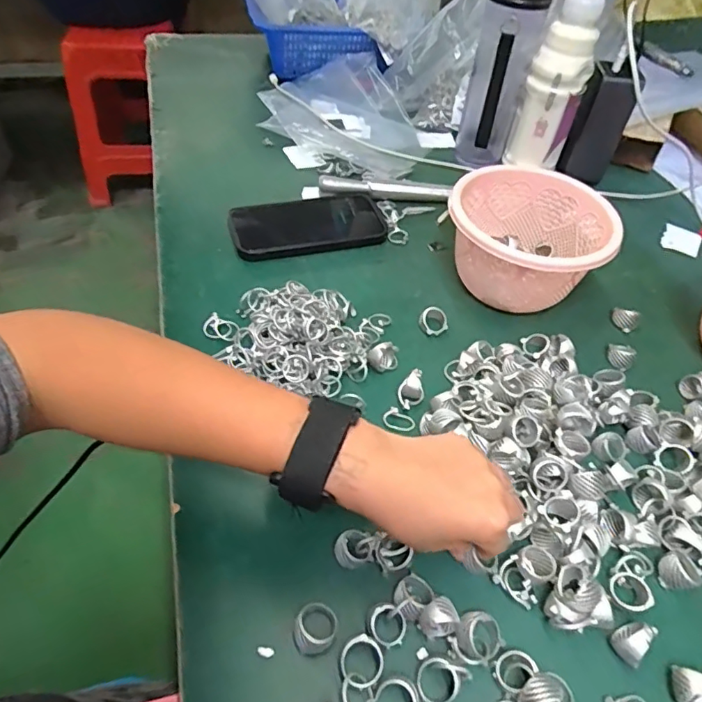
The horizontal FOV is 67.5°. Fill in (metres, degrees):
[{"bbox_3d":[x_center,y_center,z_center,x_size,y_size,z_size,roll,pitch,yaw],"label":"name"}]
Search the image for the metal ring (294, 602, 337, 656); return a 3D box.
[{"bbox_3d":[-0.020,0.160,0.305,0.022,0.018,0.027,14,49,9],"label":"metal ring"}]

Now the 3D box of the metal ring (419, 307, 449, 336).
[{"bbox_3d":[0.075,-0.026,0.477,0.025,0.014,0.025,2,49,-2],"label":"metal ring"}]

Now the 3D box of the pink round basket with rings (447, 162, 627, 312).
[{"bbox_3d":[0.165,-0.101,0.494,0.129,0.082,0.132,2,49,-2],"label":"pink round basket with rings"}]

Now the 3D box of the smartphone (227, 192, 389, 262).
[{"bbox_3d":[-0.044,-0.135,0.552,0.161,0.011,0.092,-14,51,-15],"label":"smartphone"}]

